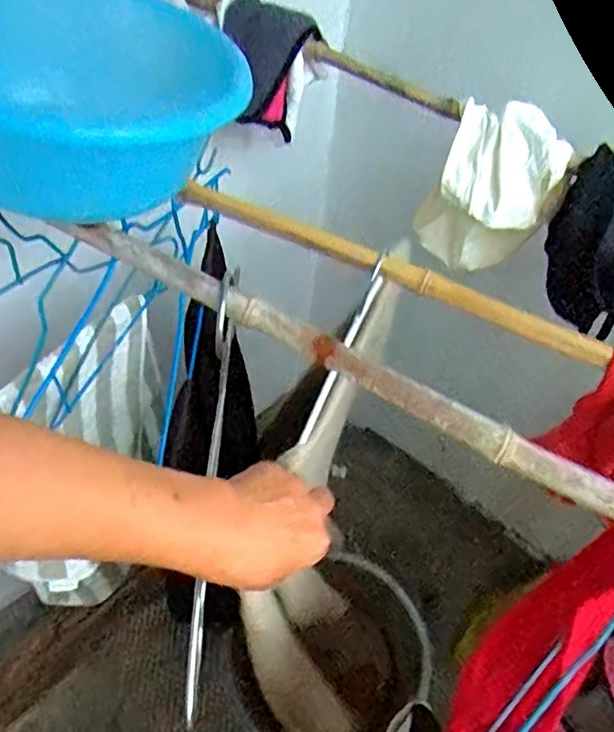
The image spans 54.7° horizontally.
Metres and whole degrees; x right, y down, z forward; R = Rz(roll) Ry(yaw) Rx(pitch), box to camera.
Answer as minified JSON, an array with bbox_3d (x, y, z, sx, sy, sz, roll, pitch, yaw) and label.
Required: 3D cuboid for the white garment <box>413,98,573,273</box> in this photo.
[{"bbox_3d":[0.205,-0.194,0.679,0.132,0.175,0.115,14,48,6],"label":"white garment"}]

